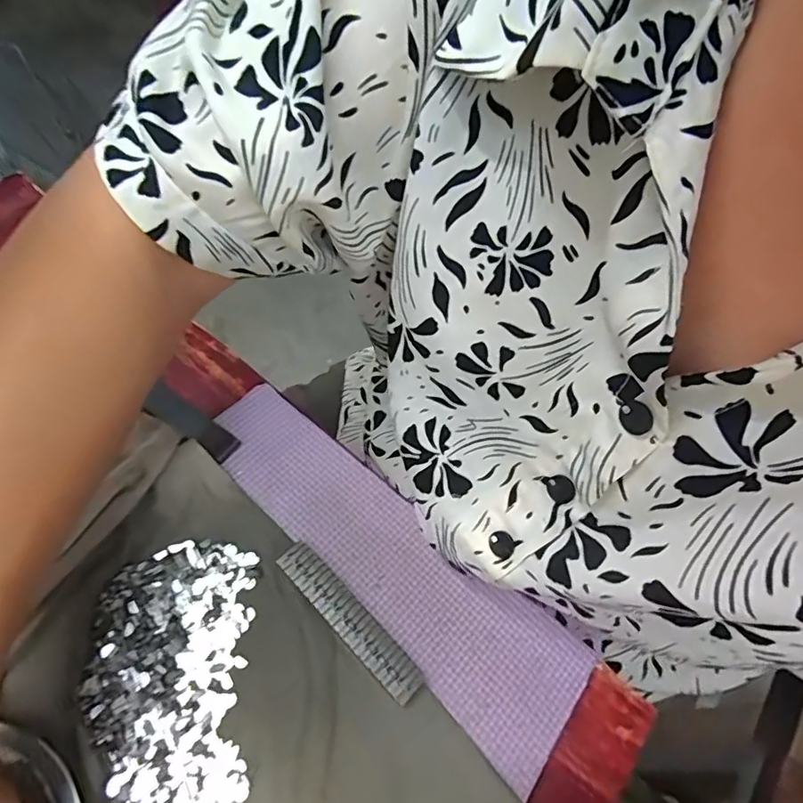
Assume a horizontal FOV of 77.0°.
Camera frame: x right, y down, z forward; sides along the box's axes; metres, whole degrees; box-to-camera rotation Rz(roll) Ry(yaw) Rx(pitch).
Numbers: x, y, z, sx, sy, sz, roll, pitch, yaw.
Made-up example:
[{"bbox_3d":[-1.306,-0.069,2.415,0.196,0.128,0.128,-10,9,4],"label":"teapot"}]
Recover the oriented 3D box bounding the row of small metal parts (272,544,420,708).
[{"bbox_3d":[-0.028,0.117,0.274,0.097,0.014,0.020,41,66,19],"label":"row of small metal parts"}]

